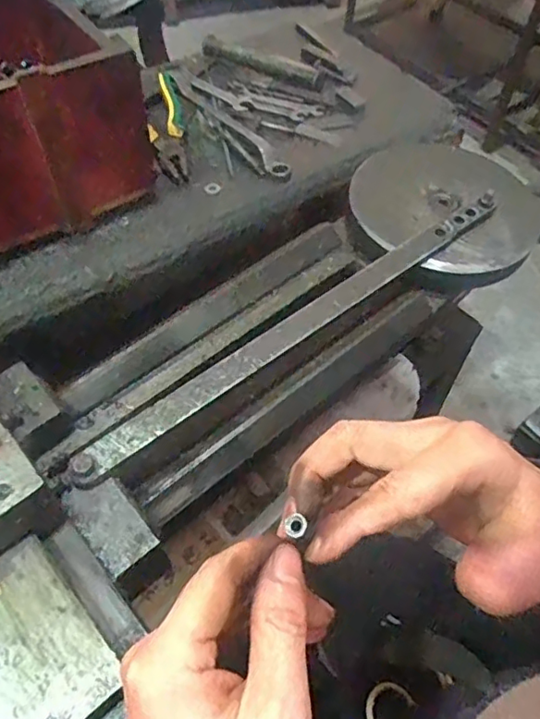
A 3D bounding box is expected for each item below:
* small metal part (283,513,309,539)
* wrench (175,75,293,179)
[{"bbox_3d":[0.010,0.067,0.231,0.009,0.004,0.009,-9,56,-6],"label":"small metal part"},{"bbox_3d":[-0.049,-0.284,0.691,0.025,0.016,0.222,-31,61,-20],"label":"wrench"}]

